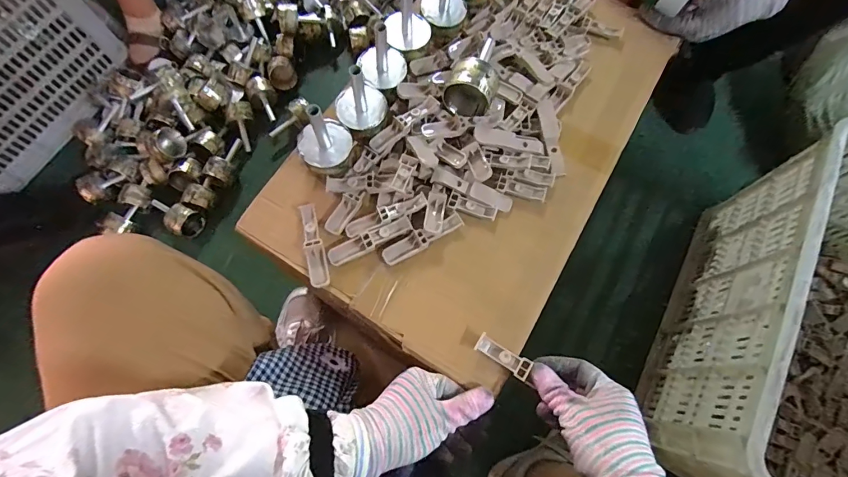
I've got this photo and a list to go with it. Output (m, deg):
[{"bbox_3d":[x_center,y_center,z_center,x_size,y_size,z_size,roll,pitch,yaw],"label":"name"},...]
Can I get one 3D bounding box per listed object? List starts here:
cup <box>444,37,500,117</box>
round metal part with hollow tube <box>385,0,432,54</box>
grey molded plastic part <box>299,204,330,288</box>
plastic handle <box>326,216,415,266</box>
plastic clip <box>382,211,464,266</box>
[{"bbox_3d":[0.066,-0.213,0.504,0.062,0.054,0.111,13,72,6],"label":"cup"},{"bbox_3d":[-0.018,-0.271,0.498,0.053,0.077,0.058,-1,72,1],"label":"round metal part with hollow tube"},{"bbox_3d":[-0.127,0.006,0.462,0.019,0.010,0.101,-15,72,-3],"label":"grey molded plastic part"},{"bbox_3d":[-0.061,0.002,0.462,0.100,0.008,0.021,-23,73,-6],"label":"plastic handle"},{"bbox_3d":[-0.001,-0.001,0.466,0.100,0.007,0.022,-28,73,-8],"label":"plastic clip"}]

